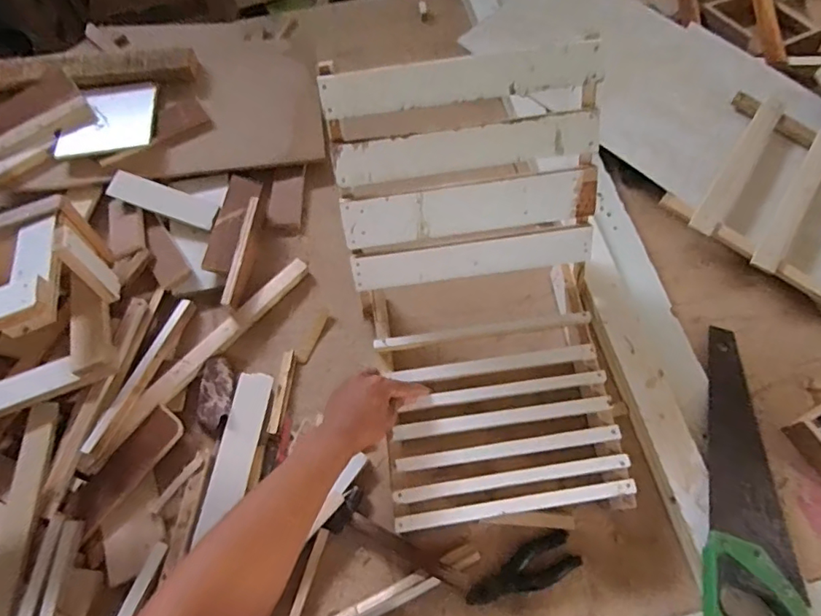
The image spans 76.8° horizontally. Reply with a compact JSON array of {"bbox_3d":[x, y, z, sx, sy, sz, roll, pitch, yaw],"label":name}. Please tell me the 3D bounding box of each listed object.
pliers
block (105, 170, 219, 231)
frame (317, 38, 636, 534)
[{"bbox_3d":[0.137,0.325,0.640,0.143,0.014,0.051,-20,70,-6],"label":"pliers"},{"bbox_3d":[-0.406,-0.180,0.859,0.174,0.022,0.053,19,70,-5],"label":"block"},{"bbox_3d":[0.098,-0.003,0.639,0.317,0.305,0.481,-9,69,-2],"label":"frame"}]

